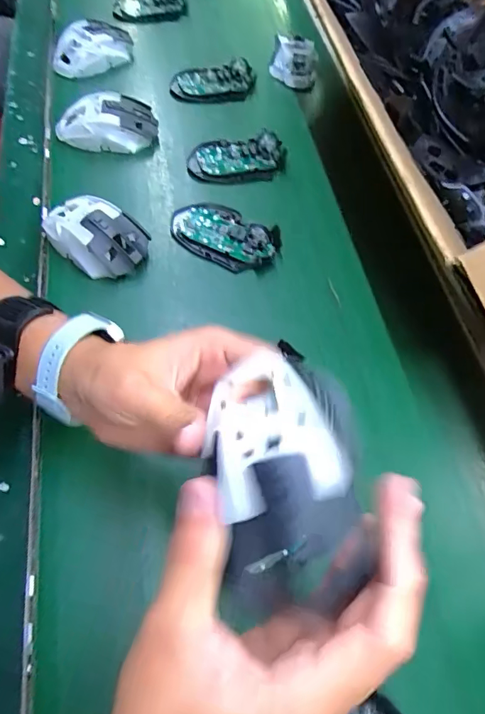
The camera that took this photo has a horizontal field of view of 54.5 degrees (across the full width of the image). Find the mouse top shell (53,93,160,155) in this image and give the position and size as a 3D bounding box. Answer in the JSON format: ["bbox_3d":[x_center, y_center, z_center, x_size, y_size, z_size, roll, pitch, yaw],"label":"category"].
[{"bbox_3d":[-0.158,-0.274,0.549,0.111,0.031,0.062,-5,61,-7],"label":"mouse top shell"}]

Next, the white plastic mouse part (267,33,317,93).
[{"bbox_3d":[0.073,-0.414,0.659,0.066,0.042,0.074,9,60,1],"label":"white plastic mouse part"}]

